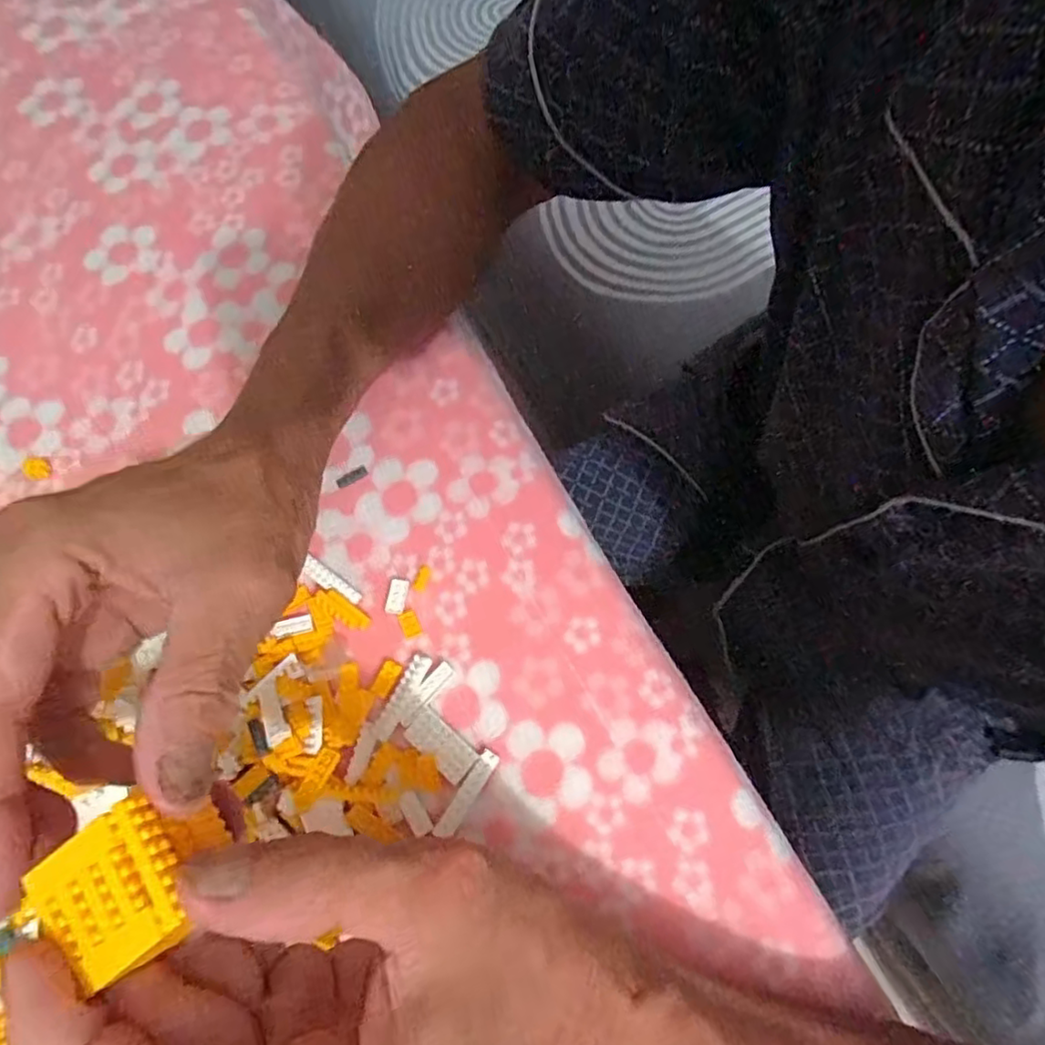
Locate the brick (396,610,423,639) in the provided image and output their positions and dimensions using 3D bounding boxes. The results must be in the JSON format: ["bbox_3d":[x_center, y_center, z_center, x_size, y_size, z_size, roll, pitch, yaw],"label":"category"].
[{"bbox_3d":[-0.052,0.047,0.293,0.009,0.005,0.012,-23,72,-5],"label":"brick"}]

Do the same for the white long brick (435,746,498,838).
[{"bbox_3d":[-0.024,0.114,0.266,0.009,0.004,0.038,31,75,12],"label":"white long brick"}]

